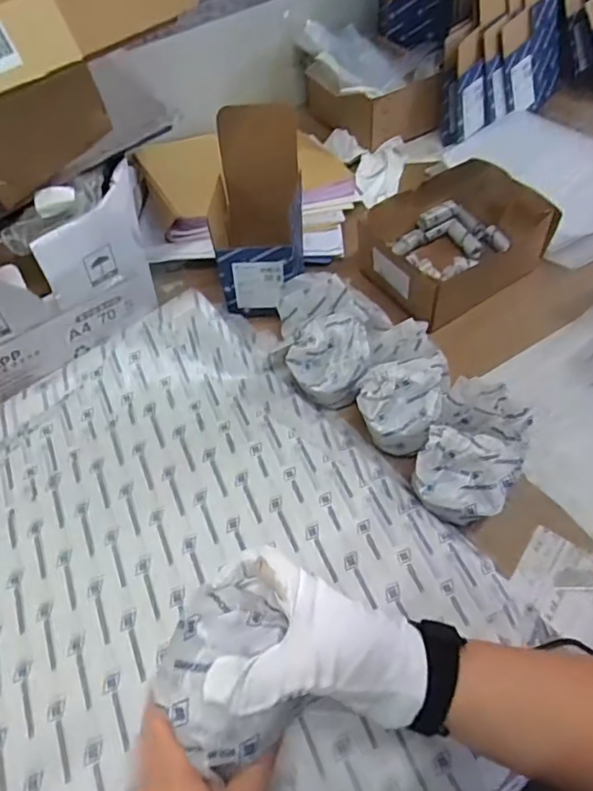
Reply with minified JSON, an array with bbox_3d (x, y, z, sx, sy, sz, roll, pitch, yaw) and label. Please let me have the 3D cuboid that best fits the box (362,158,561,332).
[{"bbox_3d":[0.205,-0.208,0.734,0.226,0.074,0.165,-32,61,-20],"label":"box"}]

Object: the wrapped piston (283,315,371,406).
[{"bbox_3d":[0.037,-0.042,0.619,0.092,0.065,0.082,-1,55,0],"label":"wrapped piston"}]

